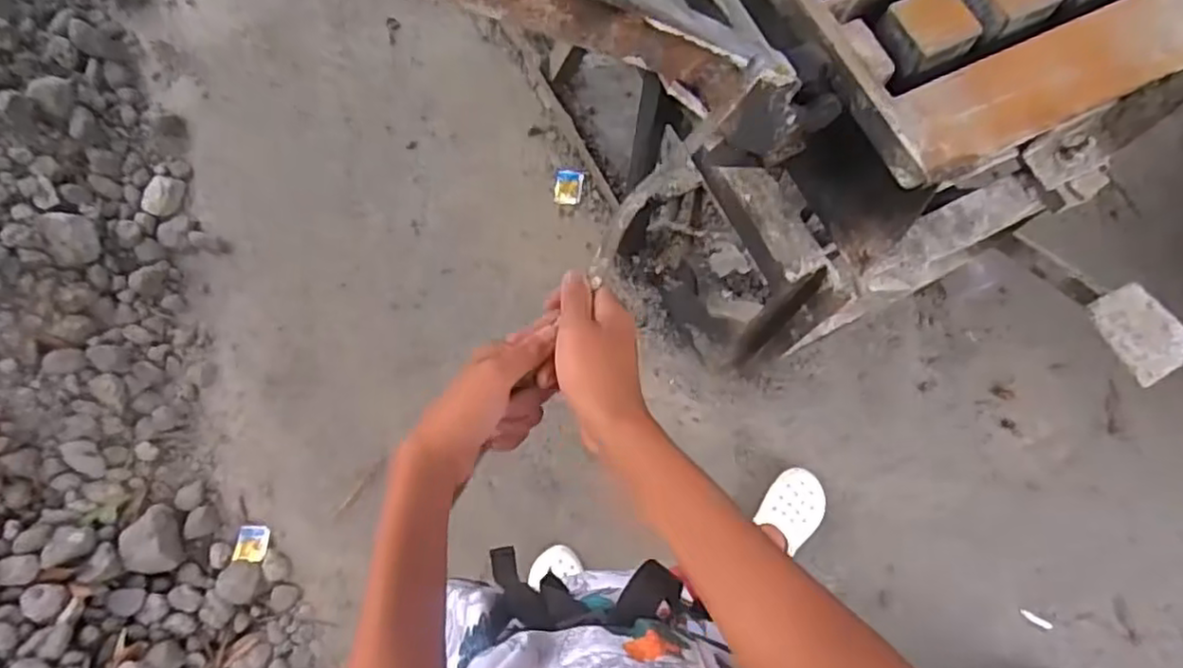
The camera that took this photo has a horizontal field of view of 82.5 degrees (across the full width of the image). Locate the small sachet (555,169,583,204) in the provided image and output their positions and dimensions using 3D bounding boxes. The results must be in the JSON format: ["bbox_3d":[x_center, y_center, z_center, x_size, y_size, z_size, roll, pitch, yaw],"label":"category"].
[{"bbox_3d":[-0.050,-0.325,1.498,0.060,0.012,0.087,4,77,1],"label":"small sachet"}]

